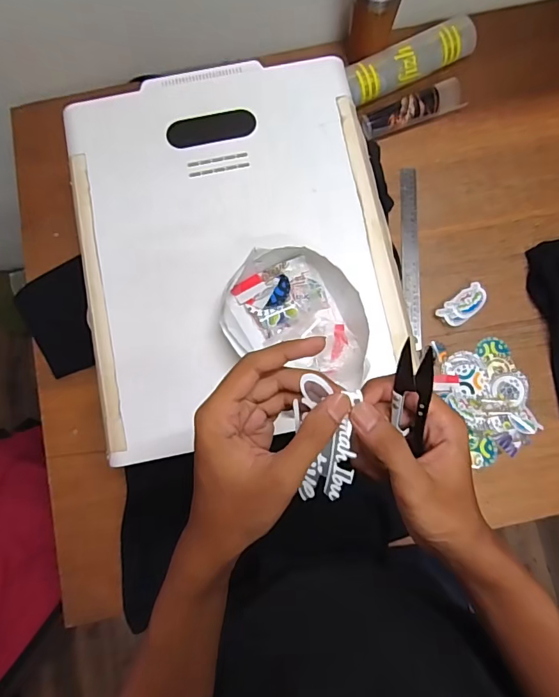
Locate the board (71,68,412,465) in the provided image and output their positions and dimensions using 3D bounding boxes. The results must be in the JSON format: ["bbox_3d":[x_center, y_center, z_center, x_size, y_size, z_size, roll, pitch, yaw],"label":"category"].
[{"bbox_3d":[-0.055,-0.141,0.575,0.398,0.026,0.489,-11,79,-2],"label":"board"}]

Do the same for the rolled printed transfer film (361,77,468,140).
[{"bbox_3d":[0.230,-0.415,0.768,0.181,0.042,0.052,-21,79,-4],"label":"rolled printed transfer film"}]

